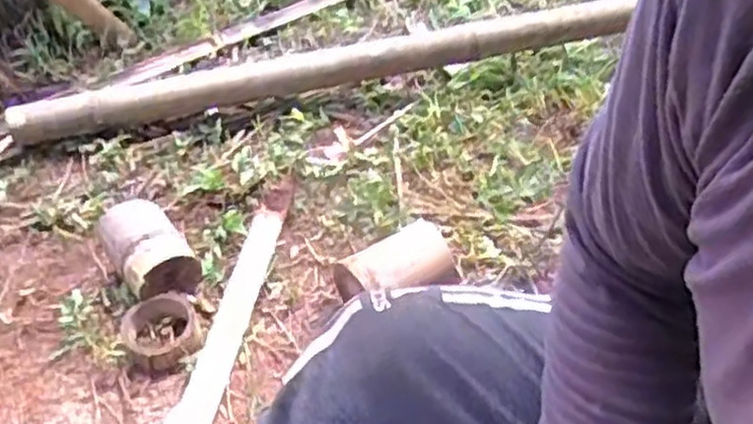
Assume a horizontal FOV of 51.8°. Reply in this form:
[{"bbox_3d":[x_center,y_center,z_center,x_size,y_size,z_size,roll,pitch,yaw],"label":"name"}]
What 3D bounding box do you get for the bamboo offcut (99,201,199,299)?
[{"bbox_3d":[-0.275,0.047,0.937,0.085,0.077,0.140,-31,49,-23],"label":"bamboo offcut"}]

